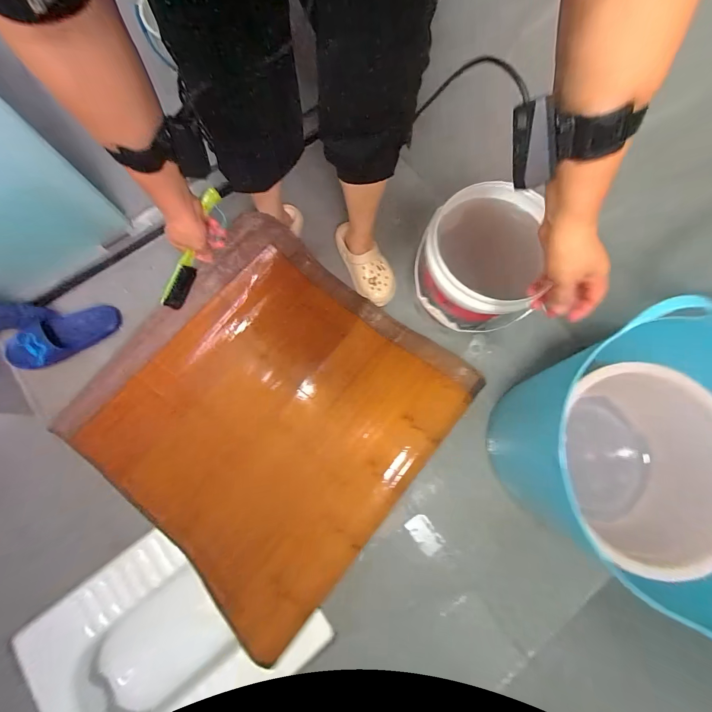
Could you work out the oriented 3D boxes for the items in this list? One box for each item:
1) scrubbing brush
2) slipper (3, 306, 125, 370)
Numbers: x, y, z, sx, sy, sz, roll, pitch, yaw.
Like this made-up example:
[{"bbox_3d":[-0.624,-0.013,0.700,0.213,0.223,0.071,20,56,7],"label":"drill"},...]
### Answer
[{"bbox_3d":[-0.272,-0.186,0.530,0.030,0.036,0.228,25,96,4],"label":"scrubbing brush"},{"bbox_3d":[-0.782,-0.045,0.853,0.279,0.111,0.078,-35,81,-23],"label":"slipper"}]

